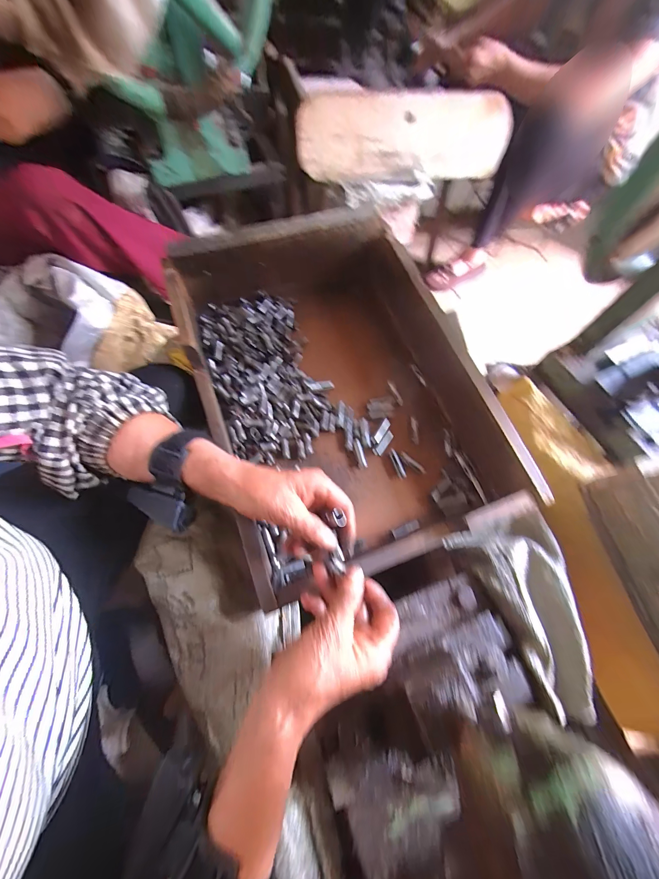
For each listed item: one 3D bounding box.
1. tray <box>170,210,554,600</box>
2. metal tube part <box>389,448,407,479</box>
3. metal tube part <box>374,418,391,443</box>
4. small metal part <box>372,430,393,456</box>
[{"bbox_3d":[0.012,-0.074,0.406,0.343,0.140,0.444,-16,67,-10],"label":"tray"},{"bbox_3d":[0.095,0.033,0.426,0.013,0.005,0.041,-20,68,-11],"label":"metal tube part"},{"bbox_3d":[0.074,-0.013,0.436,0.012,0.005,0.036,32,68,12],"label":"metal tube part"},{"bbox_3d":[0.076,0.006,0.433,0.013,0.004,0.039,36,82,13],"label":"small metal part"}]

